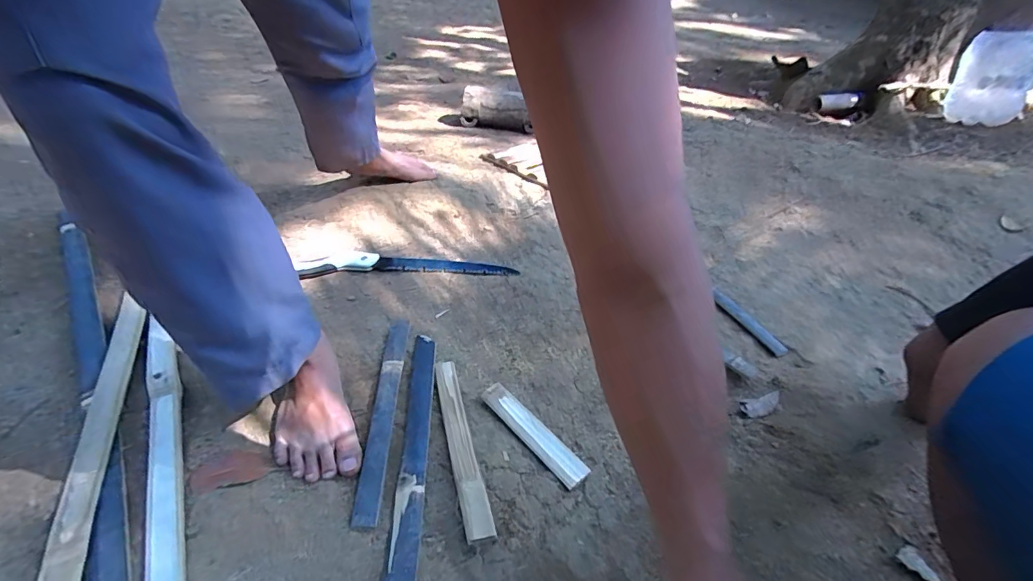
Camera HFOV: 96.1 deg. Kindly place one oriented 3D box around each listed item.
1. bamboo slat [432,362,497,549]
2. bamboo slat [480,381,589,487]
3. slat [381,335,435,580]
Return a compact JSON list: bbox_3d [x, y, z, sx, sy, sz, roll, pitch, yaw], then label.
[{"bbox_3d":[-0.078,0.201,0.637,0.035,0.010,0.284,0,35,-20],"label":"bamboo slat"},{"bbox_3d":[0.021,0.197,0.648,0.038,0.014,0.184,-27,49,-32],"label":"bamboo slat"},{"bbox_3d":[-0.136,0.209,0.624,0.034,0.019,0.402,0,40,-5],"label":"slat"}]

